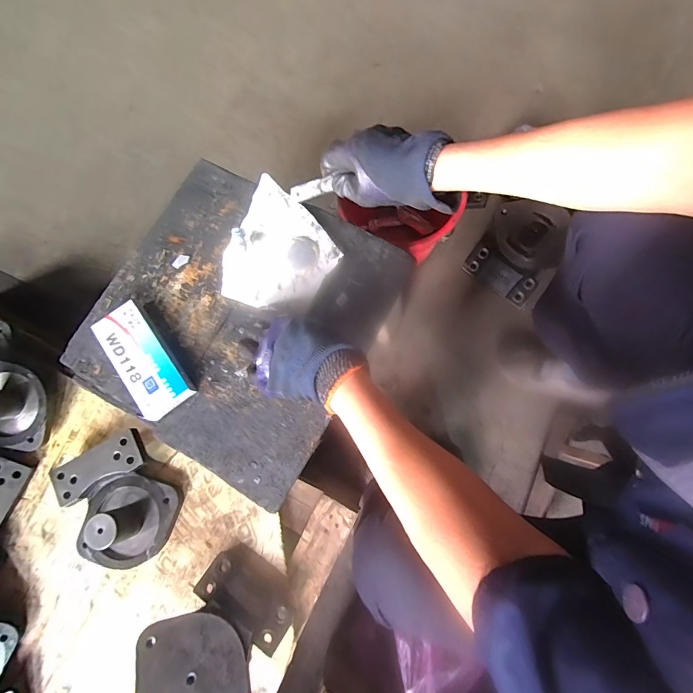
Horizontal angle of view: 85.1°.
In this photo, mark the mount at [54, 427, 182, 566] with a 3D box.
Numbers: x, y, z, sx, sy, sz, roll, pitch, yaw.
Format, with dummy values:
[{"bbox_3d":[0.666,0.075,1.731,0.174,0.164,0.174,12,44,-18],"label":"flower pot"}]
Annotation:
[{"bbox_3d":[-0.343,0.230,0.550,0.143,0.075,0.178,-37,77,-3],"label":"mount"}]

